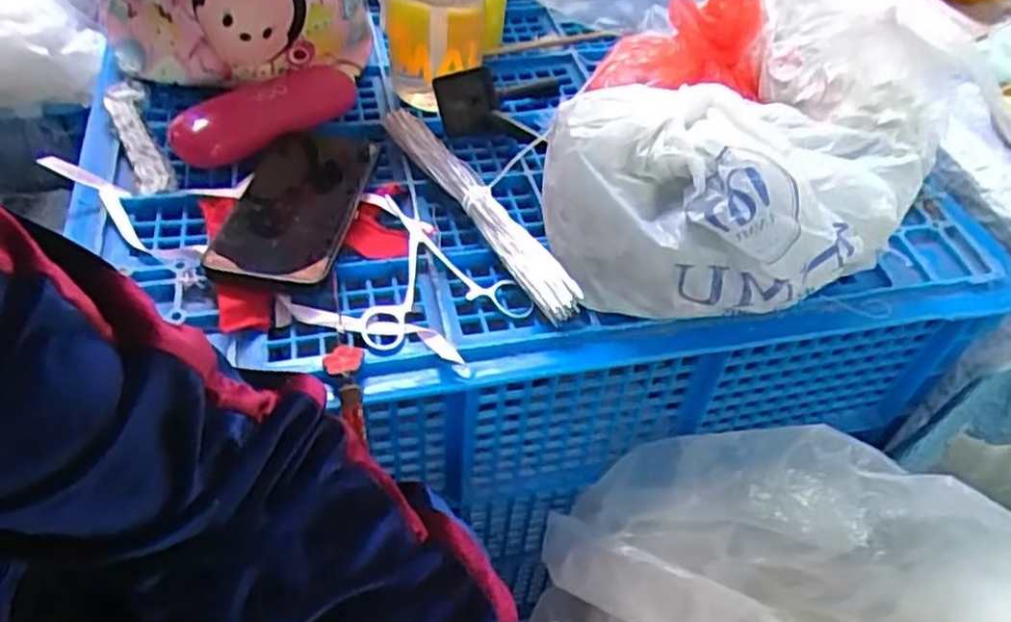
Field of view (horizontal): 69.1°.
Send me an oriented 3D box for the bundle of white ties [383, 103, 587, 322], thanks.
[{"bbox_3d":[-0.025,-0.083,0.537,0.026,0.024,0.259,-22,54,-23],"label":"bundle of white ties"}]

